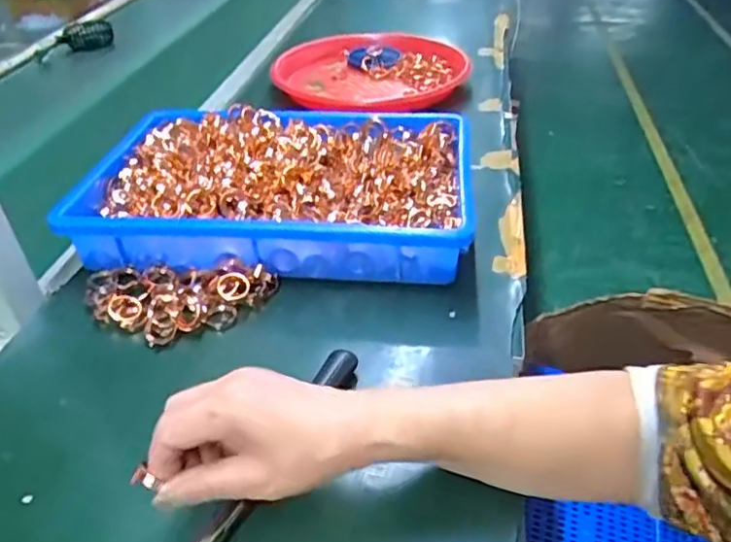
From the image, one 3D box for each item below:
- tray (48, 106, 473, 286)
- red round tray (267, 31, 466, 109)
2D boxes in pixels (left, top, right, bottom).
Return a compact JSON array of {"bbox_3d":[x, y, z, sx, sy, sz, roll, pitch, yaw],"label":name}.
[{"bbox_3d":[-0.085,-0.080,0.609,0.367,0.068,0.250,2,39,5],"label":"tray"},{"bbox_3d":[0.004,-0.311,0.932,0.273,0.044,0.273,-2,38,1],"label":"red round tray"}]

